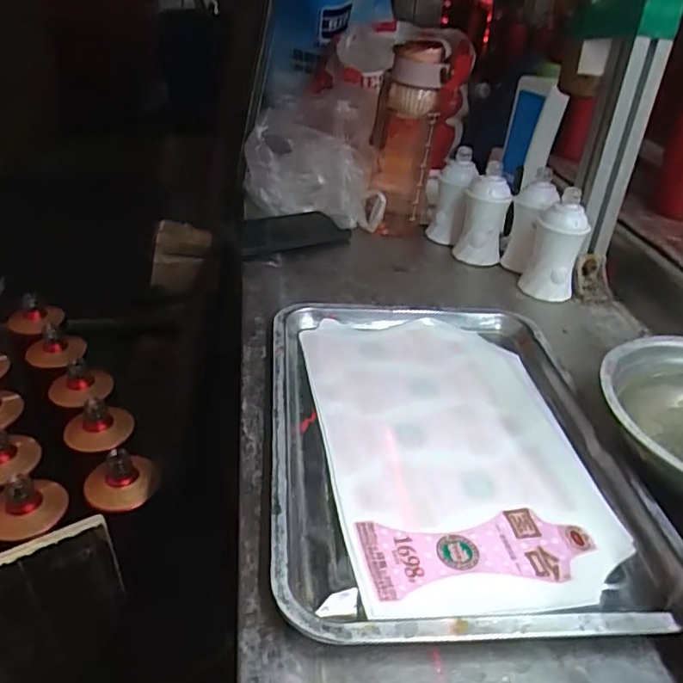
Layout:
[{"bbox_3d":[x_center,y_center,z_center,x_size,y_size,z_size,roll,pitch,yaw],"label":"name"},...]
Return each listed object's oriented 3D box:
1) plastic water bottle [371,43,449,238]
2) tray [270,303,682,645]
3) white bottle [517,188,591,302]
[{"bbox_3d":[0.079,-0.246,0.763,0.083,0.227,0.061,5,35,7],"label":"plastic water bottle"},{"bbox_3d":[0.076,0.069,0.463,0.251,0.021,0.336,2,33,-7],"label":"tray"},{"bbox_3d":[0.234,-0.102,0.667,0.053,0.111,0.042,5,35,0],"label":"white bottle"}]

